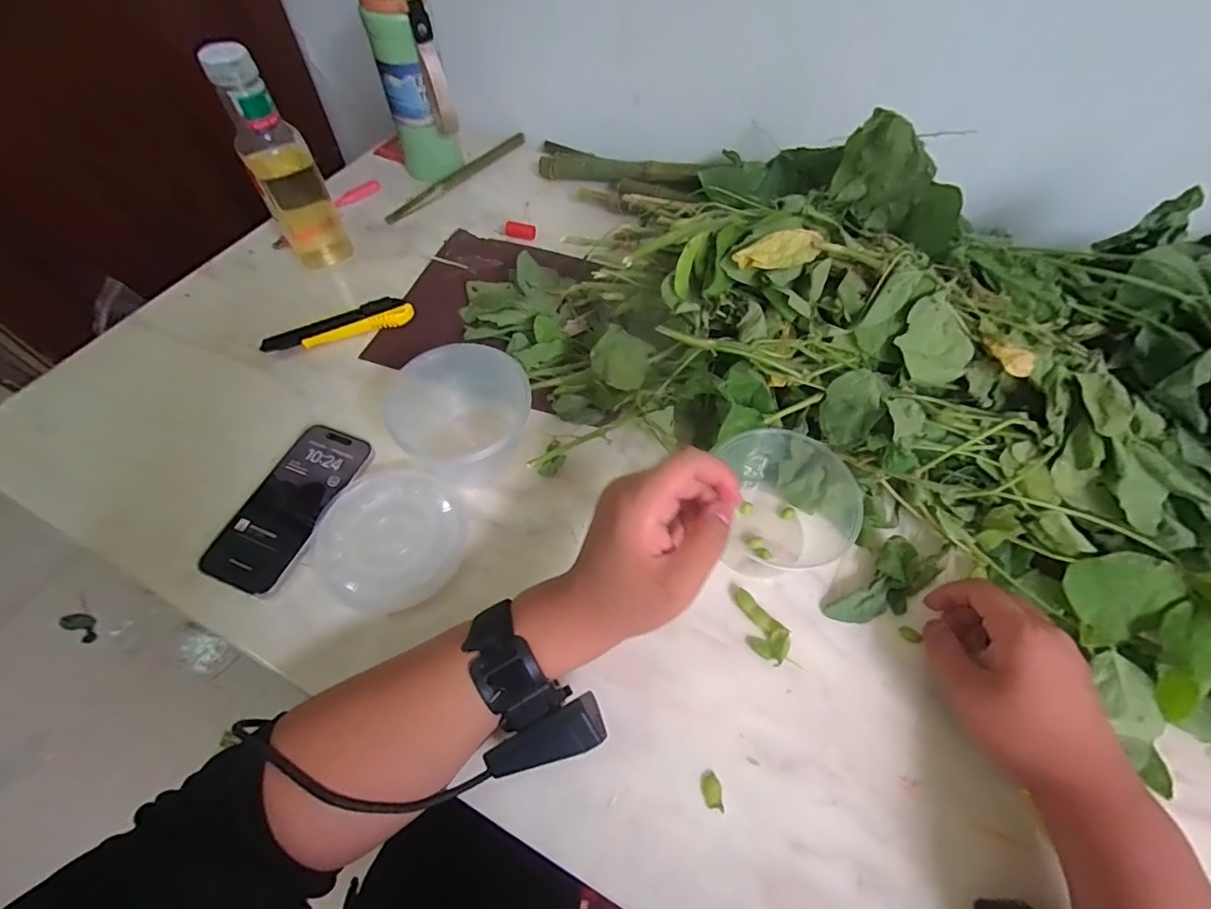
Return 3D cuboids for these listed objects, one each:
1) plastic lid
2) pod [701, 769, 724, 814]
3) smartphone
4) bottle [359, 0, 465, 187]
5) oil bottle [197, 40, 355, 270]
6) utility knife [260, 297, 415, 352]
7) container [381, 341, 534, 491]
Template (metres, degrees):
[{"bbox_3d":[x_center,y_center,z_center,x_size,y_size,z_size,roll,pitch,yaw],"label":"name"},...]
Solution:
[{"bbox_3d":[-0.173,0.065,0.411,0.120,0.007,0.111,1,56,-2],"label":"plastic lid"},{"bbox_3d":[0.069,0.219,0.333,0.013,0.004,0.023,-2,56,-4],"label":"pod"},{"bbox_3d":[-0.267,0.042,0.435,0.078,0.010,0.147,17,64,13],"label":"smartphone"},{"bbox_3d":[-0.229,-0.446,0.615,0.077,0.234,0.070,-17,59,-13],"label":"bottle"},{"bbox_3d":[-0.339,-0.303,0.539,0.068,0.207,0.053,-24,61,-18],"label":"oil bottle"},{"bbox_3d":[-0.282,-0.137,0.542,0.153,0.024,0.035,-16,59,-13],"label":"utility knife"},{"bbox_3d":[-0.116,-0.032,0.432,0.100,0.073,0.097,1,56,-2],"label":"container"}]

